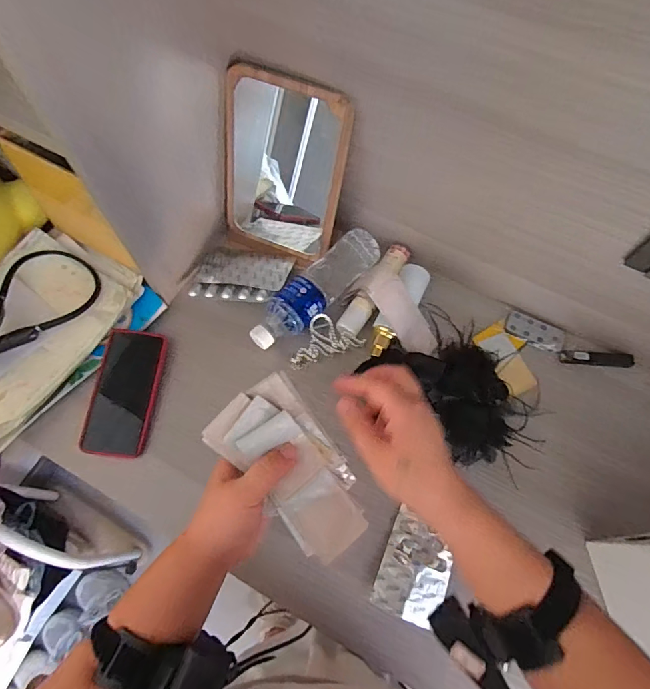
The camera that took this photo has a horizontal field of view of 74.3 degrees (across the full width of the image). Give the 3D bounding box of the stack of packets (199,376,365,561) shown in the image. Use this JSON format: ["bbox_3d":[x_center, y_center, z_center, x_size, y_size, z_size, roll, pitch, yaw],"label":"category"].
[{"bbox_3d":[-0.029,0.107,0.378,0.083,0.044,0.150,-36,84,-16],"label":"stack of packets"}]

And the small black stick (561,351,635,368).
[{"bbox_3d":[0.391,0.021,0.615,0.100,0.012,0.020,4,67,0],"label":"small black stick"}]

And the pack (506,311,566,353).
[{"bbox_3d":[0.309,-0.018,0.629,0.085,0.006,0.050,21,60,6],"label":"pack"}]

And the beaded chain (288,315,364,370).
[{"bbox_3d":[-0.003,-0.009,0.598,0.103,0.027,0.055,-18,69,-9],"label":"beaded chain"}]

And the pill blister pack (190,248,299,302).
[{"bbox_3d":[-0.120,-0.104,0.623,0.134,0.011,0.101,6,53,13],"label":"pill blister pack"}]

